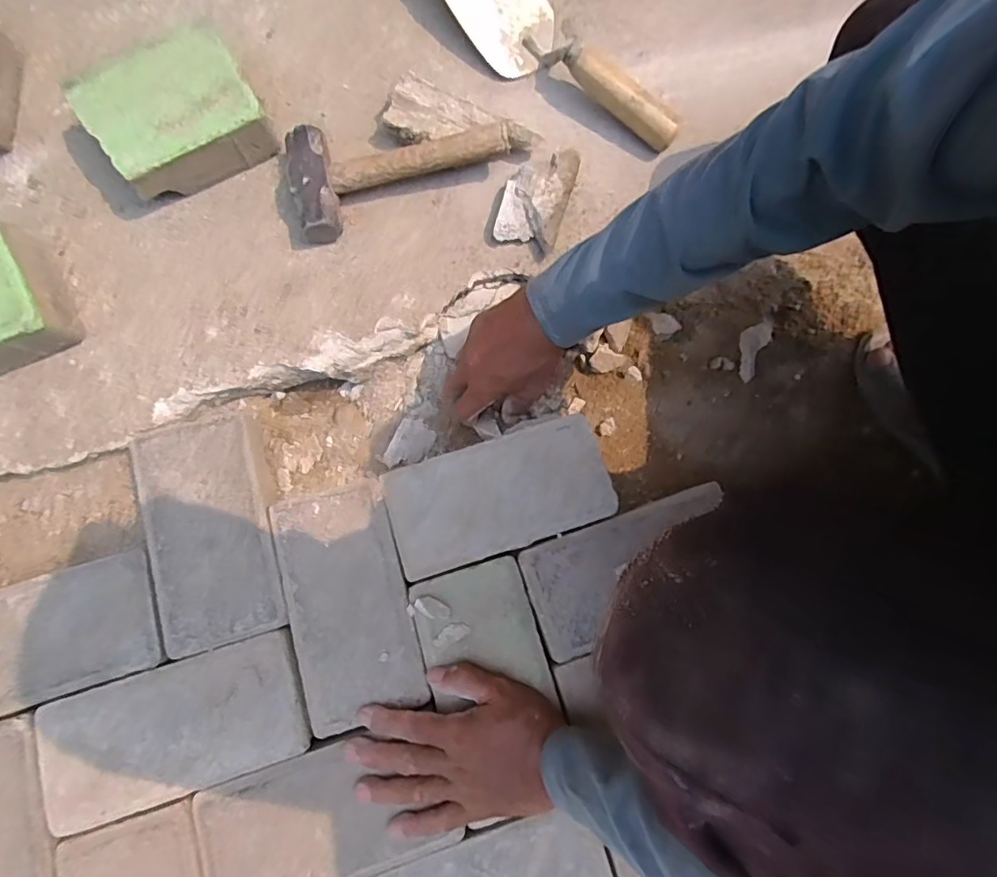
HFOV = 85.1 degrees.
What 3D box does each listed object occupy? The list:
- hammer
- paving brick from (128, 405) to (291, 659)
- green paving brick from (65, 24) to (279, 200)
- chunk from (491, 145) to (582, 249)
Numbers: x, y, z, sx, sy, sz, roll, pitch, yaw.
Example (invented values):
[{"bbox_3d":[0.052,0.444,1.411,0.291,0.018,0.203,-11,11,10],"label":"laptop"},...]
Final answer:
[{"bbox_3d":[-0.093,-0.263,0.525,0.219,0.037,0.102,-13,78,-5],"label":"hammer"},{"bbox_3d":[-0.264,0.086,0.517,0.105,0.051,0.203,-17,80,-4],"label":"paving brick"},{"bbox_3d":[-0.294,-0.296,0.500,0.143,0.067,0.105,-31,81,-6],"label":"green paving brick"},{"bbox_3d":[0.039,-0.244,0.544,0.063,0.030,0.101,16,79,2],"label":"chunk"}]

